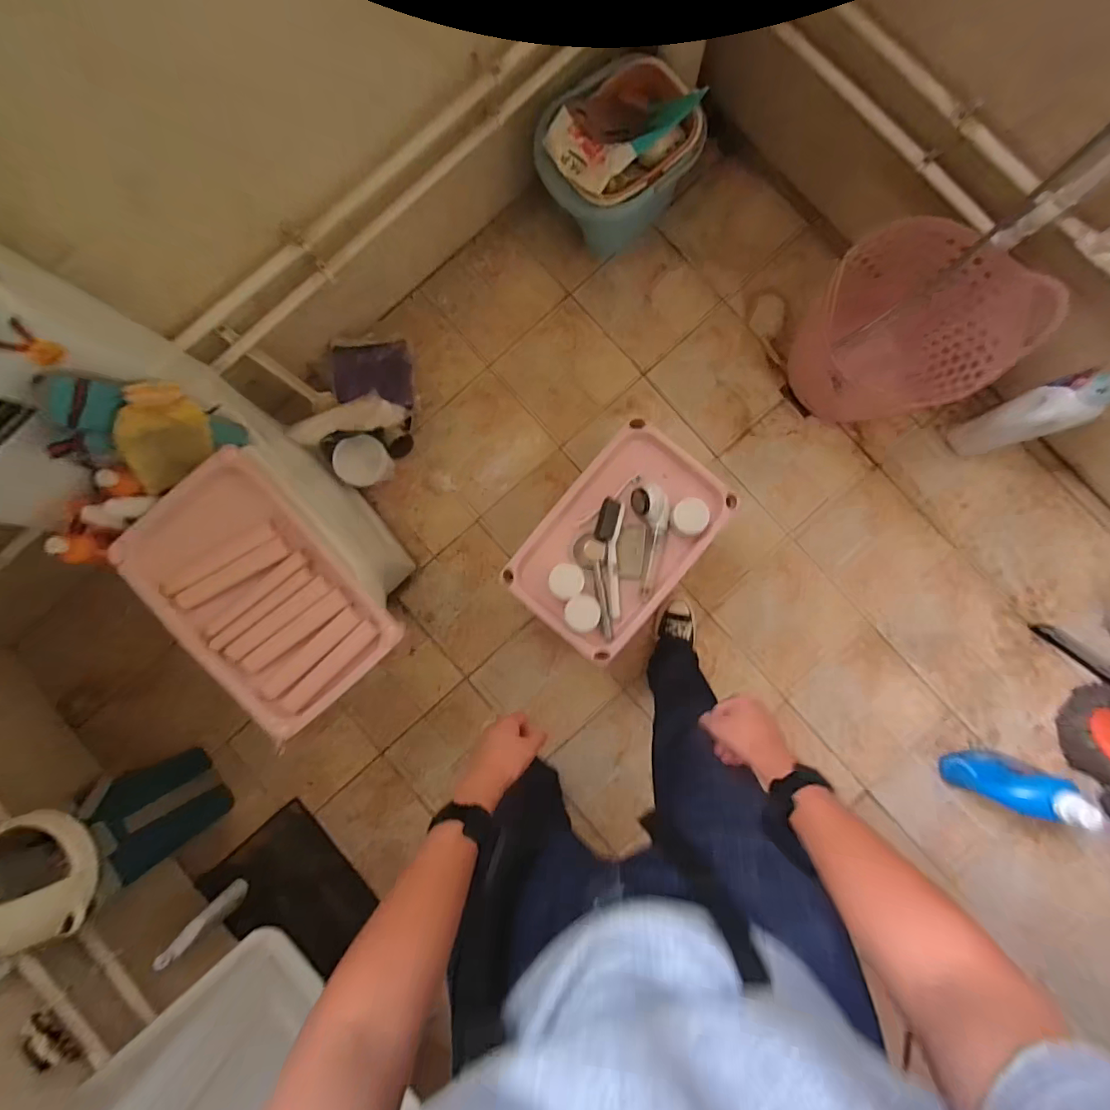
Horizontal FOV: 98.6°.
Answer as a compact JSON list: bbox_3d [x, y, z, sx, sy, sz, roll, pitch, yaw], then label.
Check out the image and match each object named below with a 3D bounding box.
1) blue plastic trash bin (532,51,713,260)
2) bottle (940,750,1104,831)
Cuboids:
[{"bbox_3d":[0.142,-0.940,1.160,0.333,0.318,0.227,-32,87,0],"label":"blue plastic trash bin"},{"bbox_3d":[1.057,0.533,1.086,0.140,0.280,0.075,3,87,2],"label":"bottle"}]

